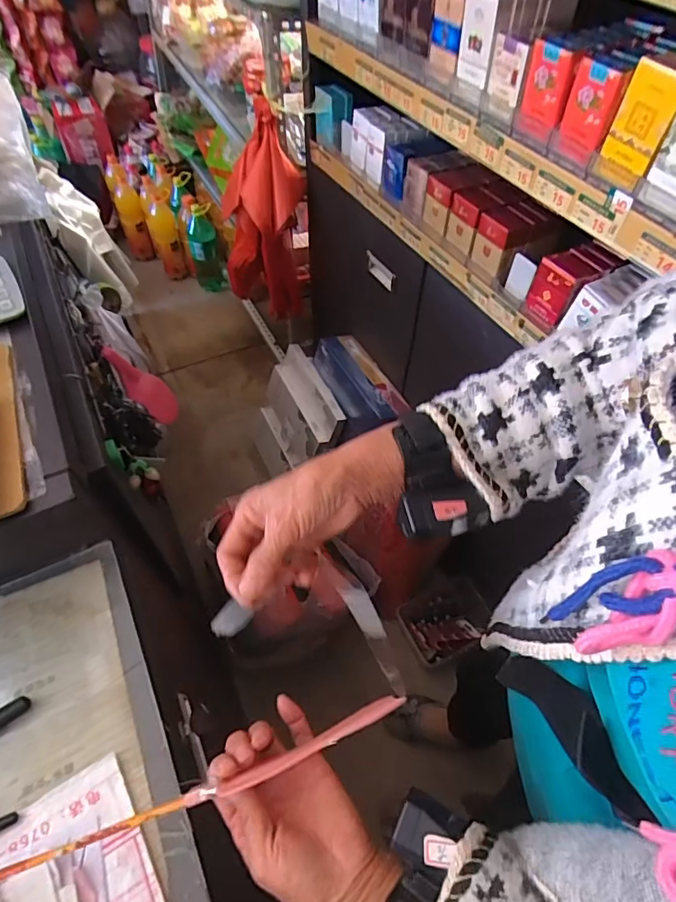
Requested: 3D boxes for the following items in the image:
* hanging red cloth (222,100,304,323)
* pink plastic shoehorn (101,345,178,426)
[{"bbox_3d":[-0.175,-0.522,1.156,0.194,0.436,0.174,0,51,-3],"label":"hanging red cloth"},{"bbox_3d":[-0.341,-0.115,0.859,0.054,0.193,0.028,-23,53,6],"label":"pink plastic shoehorn"}]

